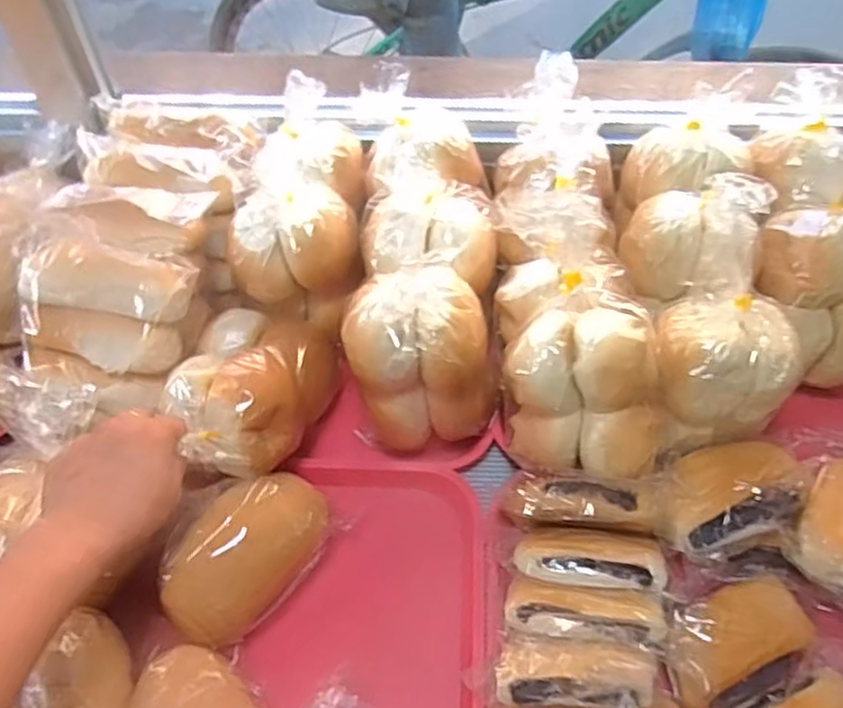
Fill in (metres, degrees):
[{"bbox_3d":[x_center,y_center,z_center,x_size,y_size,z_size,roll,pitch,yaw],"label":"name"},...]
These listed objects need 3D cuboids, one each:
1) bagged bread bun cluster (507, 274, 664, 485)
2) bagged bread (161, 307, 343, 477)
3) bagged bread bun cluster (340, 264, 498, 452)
[{"bbox_3d":[0.125,0.025,0.544,0.125,0.121,0.104,15,53,12],"label":"bagged bread bun cluster"},{"bbox_3d":[-0.142,0.028,0.574,0.099,0.095,0.158,11,52,10],"label":"bagged bread"},{"bbox_3d":[0.000,-0.004,0.565,0.119,0.158,0.086,-2,51,-1],"label":"bagged bread bun cluster"}]

